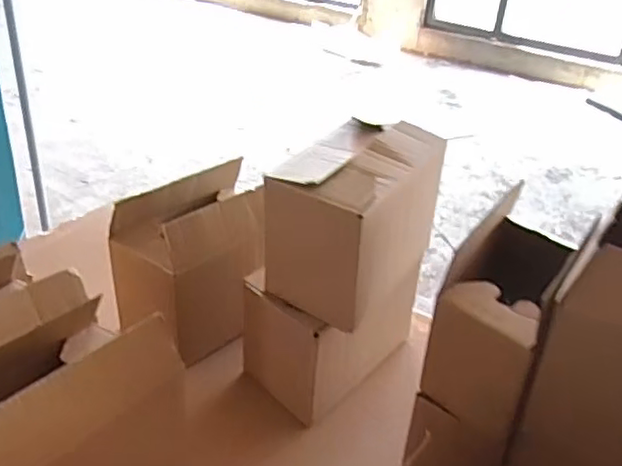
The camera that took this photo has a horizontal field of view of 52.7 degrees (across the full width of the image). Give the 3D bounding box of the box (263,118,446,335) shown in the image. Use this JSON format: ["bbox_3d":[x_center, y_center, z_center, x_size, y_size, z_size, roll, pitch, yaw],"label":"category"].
[{"bbox_3d":[0.052,-0.025,0.767,0.138,0.164,0.217,22,35,26],"label":"box"}]

